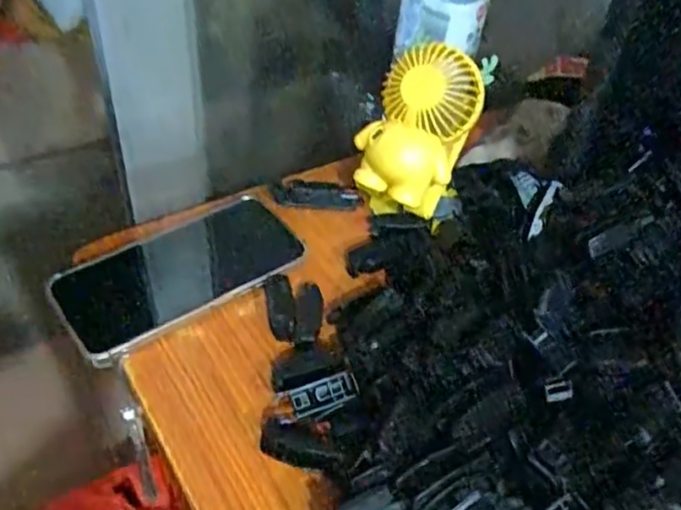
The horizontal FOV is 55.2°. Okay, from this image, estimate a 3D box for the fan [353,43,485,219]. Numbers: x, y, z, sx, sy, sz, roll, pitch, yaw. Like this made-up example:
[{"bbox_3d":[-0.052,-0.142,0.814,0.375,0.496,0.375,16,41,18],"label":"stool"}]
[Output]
[{"bbox_3d":[0.049,-0.068,0.467,0.077,0.140,0.067,15,45,8],"label":"fan"}]

